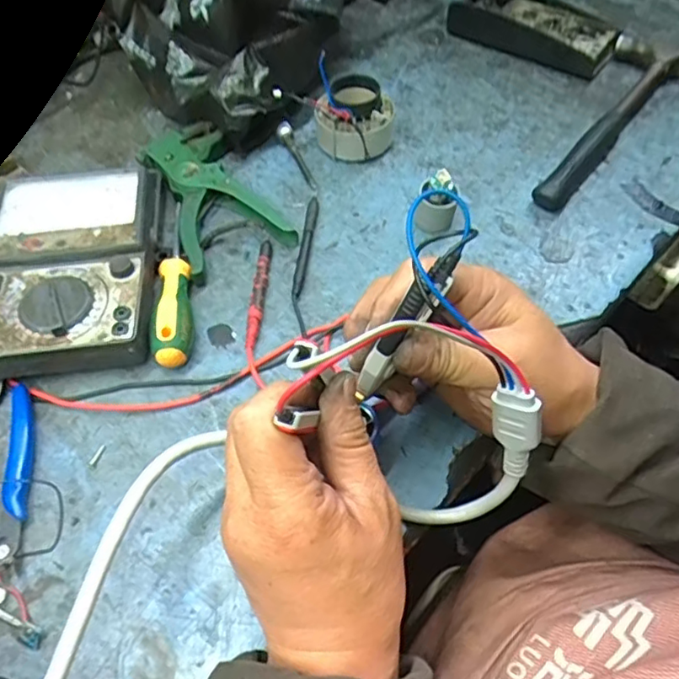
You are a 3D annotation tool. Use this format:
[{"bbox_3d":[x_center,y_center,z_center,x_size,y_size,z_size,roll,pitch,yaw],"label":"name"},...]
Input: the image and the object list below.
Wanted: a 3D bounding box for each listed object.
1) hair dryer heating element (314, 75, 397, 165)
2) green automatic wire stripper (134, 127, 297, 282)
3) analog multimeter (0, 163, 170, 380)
[{"bbox_3d":[0.013,-0.190,0.520,0.068,0.051,0.067,-1,55,3],"label":"hair dryer heating element"},{"bbox_3d":[-0.111,-0.125,0.502,0.080,0.022,0.177,-25,58,-13],"label":"green automatic wire stripper"},{"bbox_3d":[-0.189,-0.057,0.446,0.116,0.047,0.182,-8,55,-2],"label":"analog multimeter"}]

